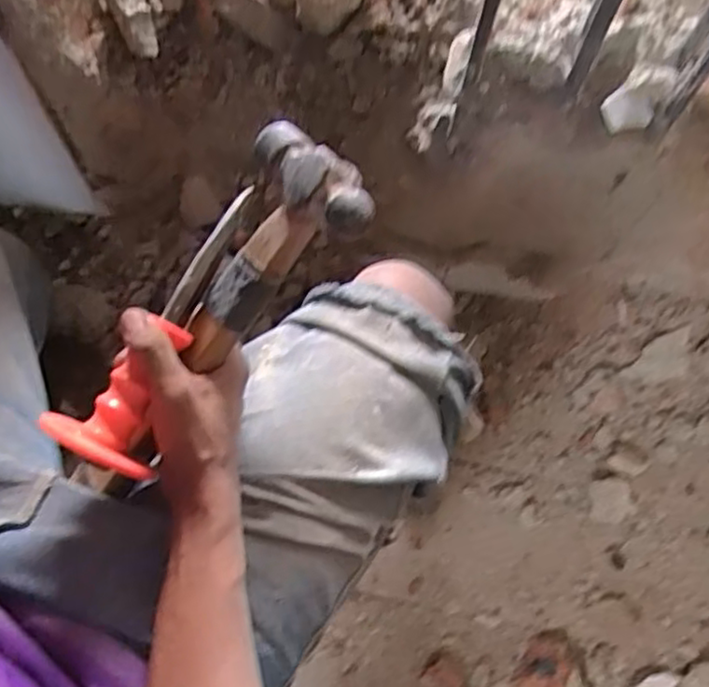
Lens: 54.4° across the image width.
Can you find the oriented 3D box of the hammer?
[{"bbox_3d":[-0.102,-0.010,0.453,0.099,0.033,0.282,43,106,15],"label":"hammer"}]

